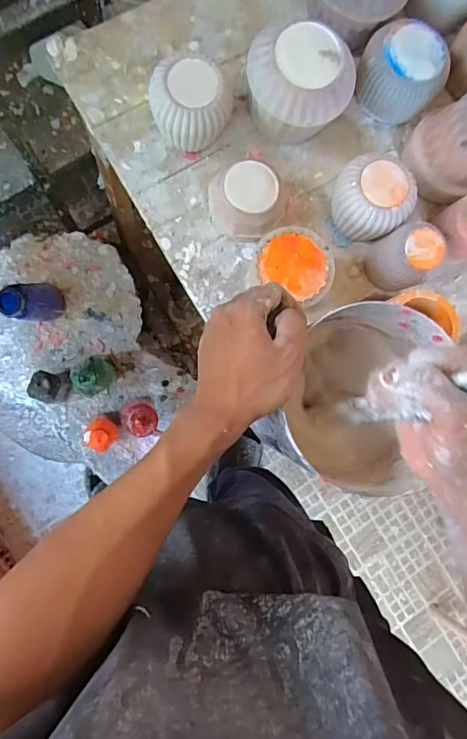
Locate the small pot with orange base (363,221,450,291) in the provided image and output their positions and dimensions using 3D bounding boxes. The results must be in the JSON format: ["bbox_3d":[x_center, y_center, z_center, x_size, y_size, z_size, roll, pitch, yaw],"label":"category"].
[{"bbox_3d":[0.213,-0.136,0.604,0.064,0.089,0.069,1,86,-8],"label":"small pot with orange base"}]

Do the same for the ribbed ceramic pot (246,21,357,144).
[{"bbox_3d":[0.076,-0.341,0.586,0.128,0.107,0.114,16,84,-6],"label":"ribbed ceramic pot"}]

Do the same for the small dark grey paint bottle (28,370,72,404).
[{"bbox_3d":[-0.333,0.032,0.869,0.052,0.138,0.056,6,85,-7],"label":"small dark grey paint bottle"}]

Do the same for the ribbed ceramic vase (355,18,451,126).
[{"bbox_3d":[0.212,-0.378,0.616,0.110,0.081,0.098,38,82,-4],"label":"ribbed ceramic vase"}]

